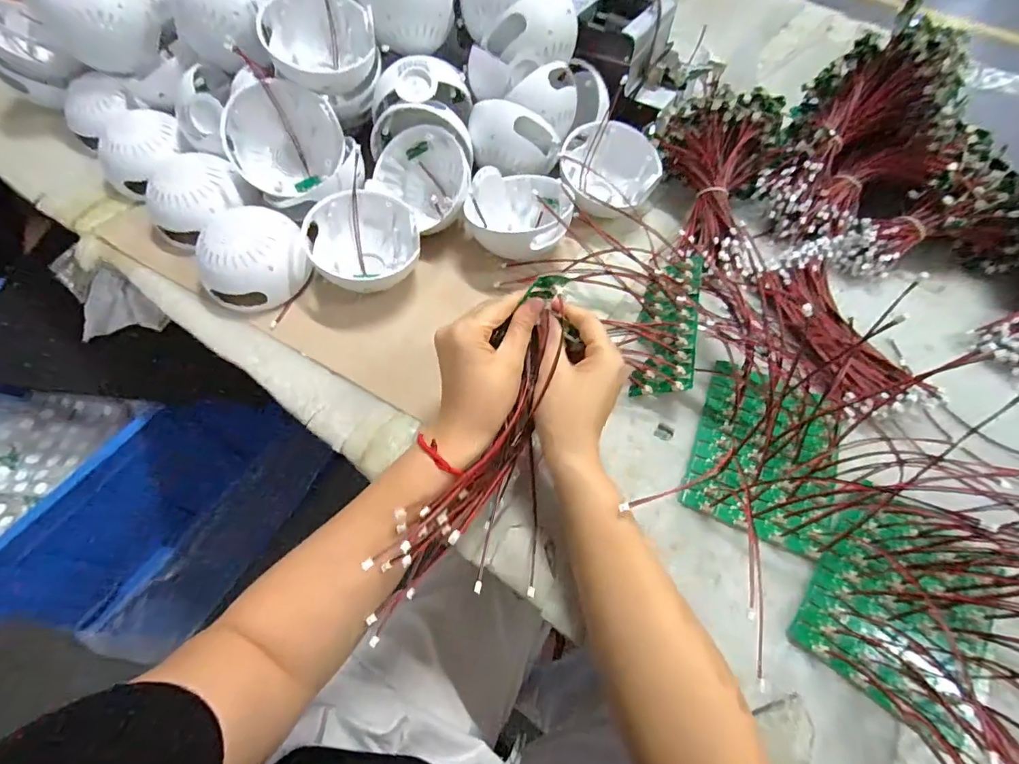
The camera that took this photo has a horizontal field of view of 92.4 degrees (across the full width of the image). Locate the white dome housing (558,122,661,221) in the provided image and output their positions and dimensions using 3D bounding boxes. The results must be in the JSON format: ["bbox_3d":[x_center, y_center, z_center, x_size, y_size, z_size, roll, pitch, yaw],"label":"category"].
[{"bbox_3d":[0.117,-0.237,0.575,0.115,0.063,0.126,6,59,1],"label":"white dome housing"}]

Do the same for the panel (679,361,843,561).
[{"bbox_3d":[0.242,0.059,0.447,0.130,0.040,0.163,20,61,10],"label":"panel"}]

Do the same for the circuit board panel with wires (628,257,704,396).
[{"bbox_3d":[0.163,-0.062,0.504,0.054,0.047,0.161,14,60,6],"label":"circuit board panel with wires"}]

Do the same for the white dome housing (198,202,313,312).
[{"bbox_3d":[-0.276,-0.142,0.506,0.106,0.077,0.123,-30,65,-18],"label":"white dome housing"}]

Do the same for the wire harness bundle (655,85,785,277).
[{"bbox_3d":[0.243,-0.226,0.575,0.150,0.093,0.209,5,81,1],"label":"wire harness bundle"}]

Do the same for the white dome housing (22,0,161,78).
[{"bbox_3d":[-0.465,-0.412,0.553,0.112,0.109,0.069,-28,64,-18],"label":"white dome housing"}]

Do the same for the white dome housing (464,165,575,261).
[{"bbox_3d":[0.009,-0.184,0.548,0.116,0.057,0.103,0,59,-3],"label":"white dome housing"}]

